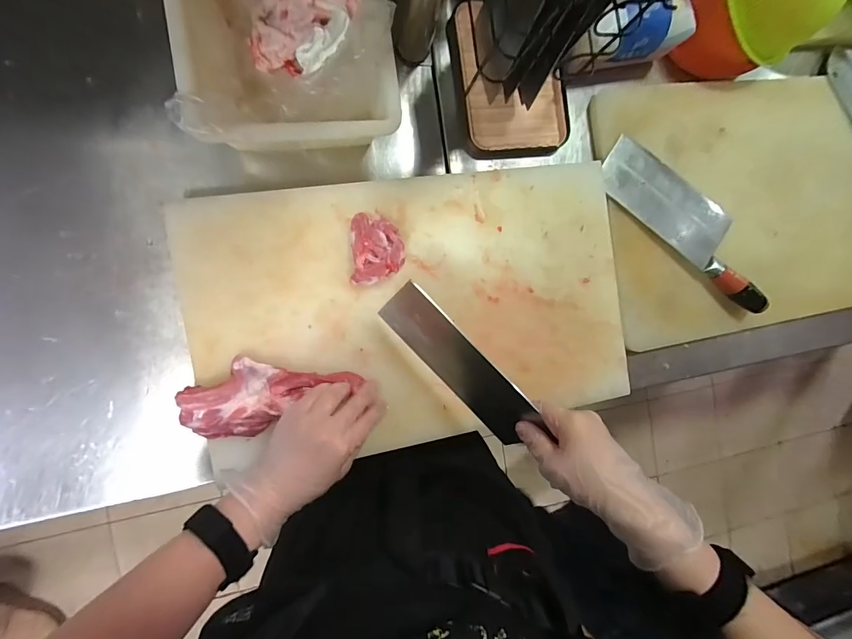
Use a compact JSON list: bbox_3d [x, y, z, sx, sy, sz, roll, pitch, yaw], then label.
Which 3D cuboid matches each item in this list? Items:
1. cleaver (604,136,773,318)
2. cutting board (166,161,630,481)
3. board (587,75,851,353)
[{"bbox_3d":[0.358,-0.130,0.523,0.285,0.033,0.078,40,84,-8],"label":"cleaver"},{"bbox_3d":[0.000,-0.012,0.444,0.490,0.022,0.290,-9,94,-11],"label":"cutting board"},{"bbox_3d":[0.483,-0.161,0.566,0.496,0.042,0.358,-8,93,-8],"label":"board"}]

